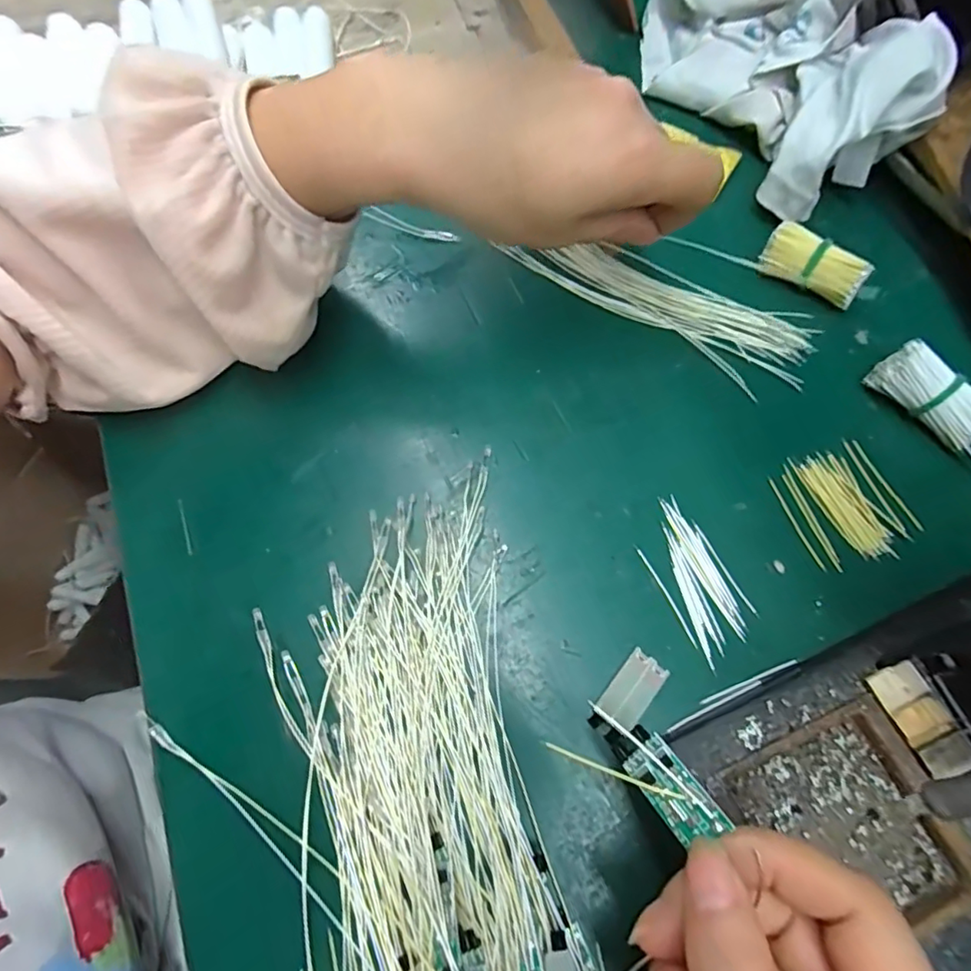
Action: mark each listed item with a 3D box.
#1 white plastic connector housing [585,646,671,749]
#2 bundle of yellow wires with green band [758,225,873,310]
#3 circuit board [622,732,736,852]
[{"bbox_3d":[0.058,0.085,0.222,0.017,0.005,0.036,39,74,15],"label":"white plastic connector housing"},{"bbox_3d":[0.170,-0.114,0.289,0.051,0.023,0.020,27,71,11],"label":"bundle of yellow wires with green band"},{"bbox_3d":[0.057,0.094,0.170,0.016,0.004,0.029,-49,54,10],"label":"circuit board"}]

